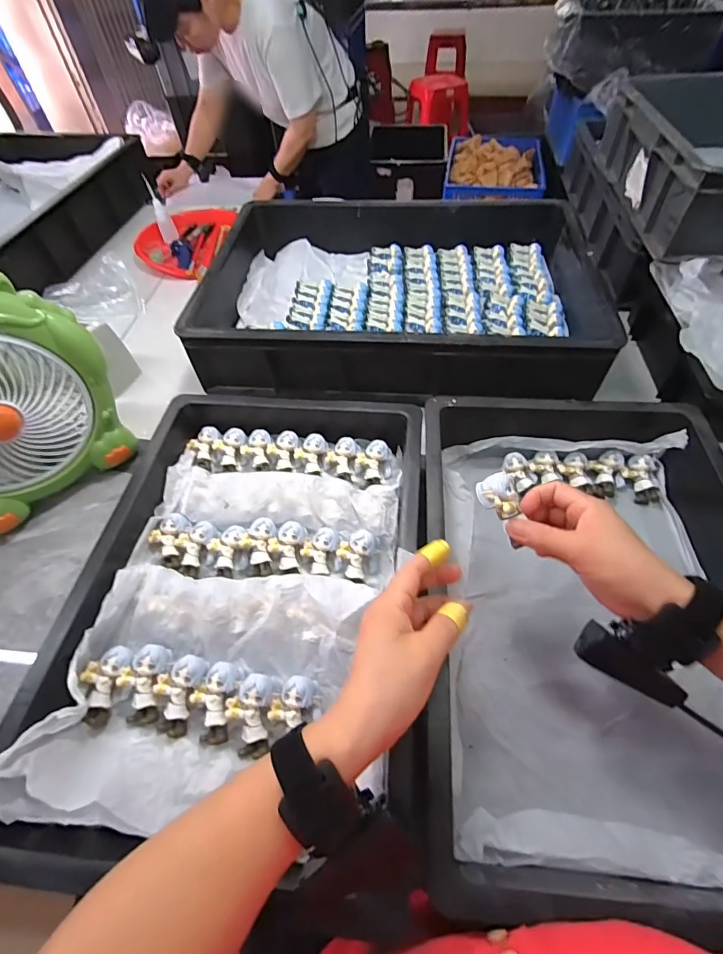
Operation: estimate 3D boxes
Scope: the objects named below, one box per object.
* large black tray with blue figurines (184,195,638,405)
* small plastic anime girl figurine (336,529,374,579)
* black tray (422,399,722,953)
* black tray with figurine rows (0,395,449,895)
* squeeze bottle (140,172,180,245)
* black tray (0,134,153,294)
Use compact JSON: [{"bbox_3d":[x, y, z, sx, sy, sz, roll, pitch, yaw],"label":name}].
[{"bbox_3d":[0.051,-0.297,0.686,0.579,0.105,0.424,3,55,5],"label":"large black tray with blue figurines"},{"bbox_3d":[-0.008,0.079,0.443,0.034,0.028,0.043,16,57,14],"label":"small plastic anime girl figurine"},{"bbox_3d":[0.212,0.114,0.405,0.302,0.095,0.453,3,55,5],"label":"black tray"},{"bbox_3d":[-0.103,0.108,0.429,0.327,0.080,0.452,3,55,5],"label":"black tray with figurine rows"},{"bbox_3d":[-0.447,-0.593,0.931,0.040,0.127,0.044,-29,38,-17],"label":"squeeze bottle"},{"bbox_3d":[-0.848,-0.612,0.992,0.527,0.147,0.583,1,55,4],"label":"black tray"}]

